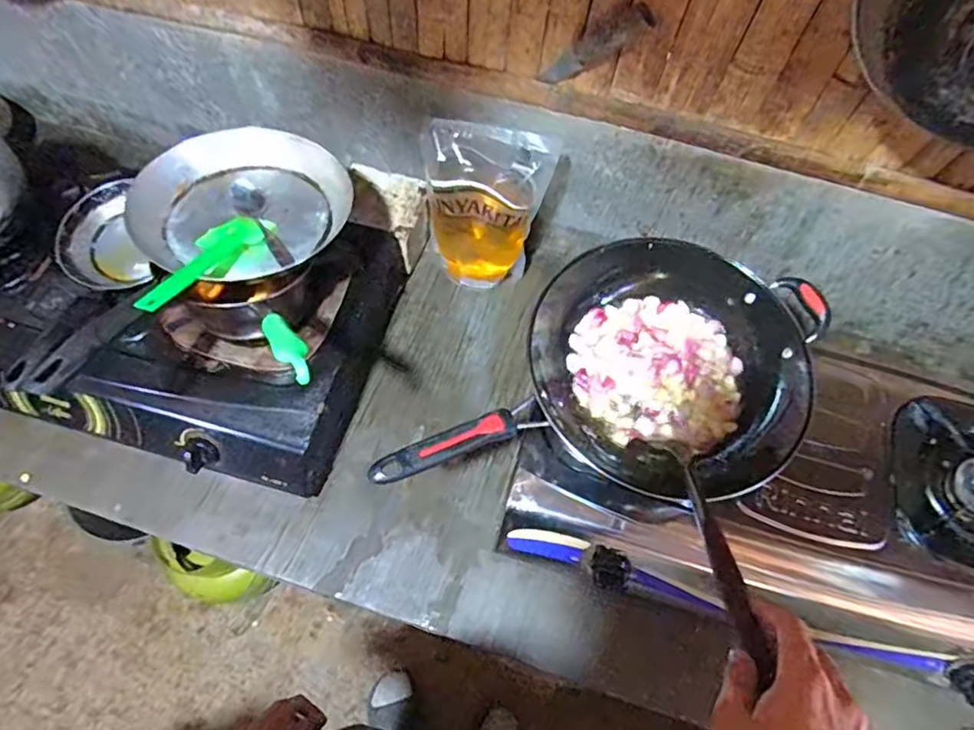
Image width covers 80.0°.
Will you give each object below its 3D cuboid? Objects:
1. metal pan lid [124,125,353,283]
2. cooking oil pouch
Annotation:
[{"bbox_3d":[-0.284,-0.187,0.687,0.221,0.058,0.208,19,65,8],"label":"metal pan lid"},{"bbox_3d":[-0.004,-0.212,0.818,0.162,0.269,0.076,20,65,8],"label":"cooking oil pouch"}]

